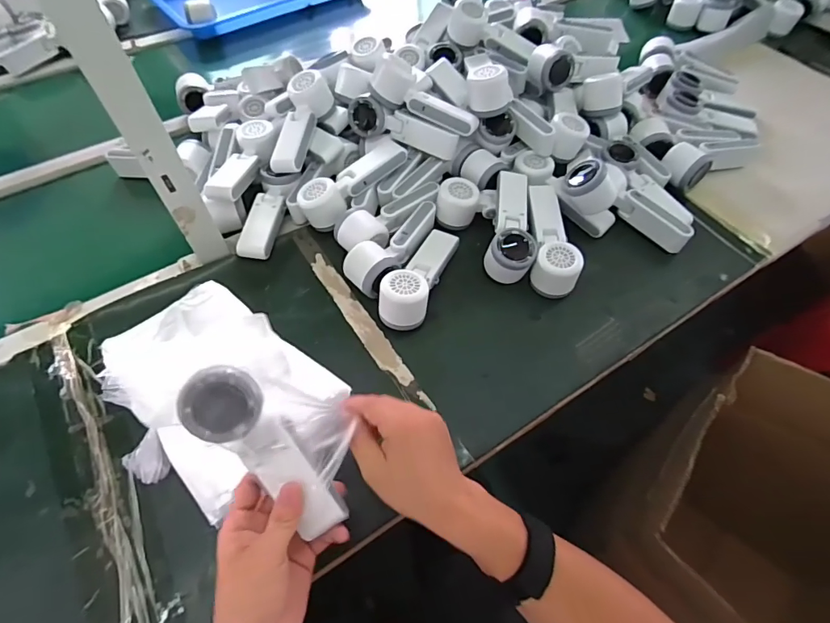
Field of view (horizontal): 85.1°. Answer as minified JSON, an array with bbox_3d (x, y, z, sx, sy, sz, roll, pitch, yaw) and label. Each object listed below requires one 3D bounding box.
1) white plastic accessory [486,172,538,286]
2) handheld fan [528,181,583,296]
[{"bbox_3d":[0.135,-0.115,0.623,0.061,0.061,0.158,9,56,7],"label":"white plastic accessory"},{"bbox_3d":[0.184,-0.098,0.614,0.059,0.045,0.166,1,55,2],"label":"handheld fan"}]

